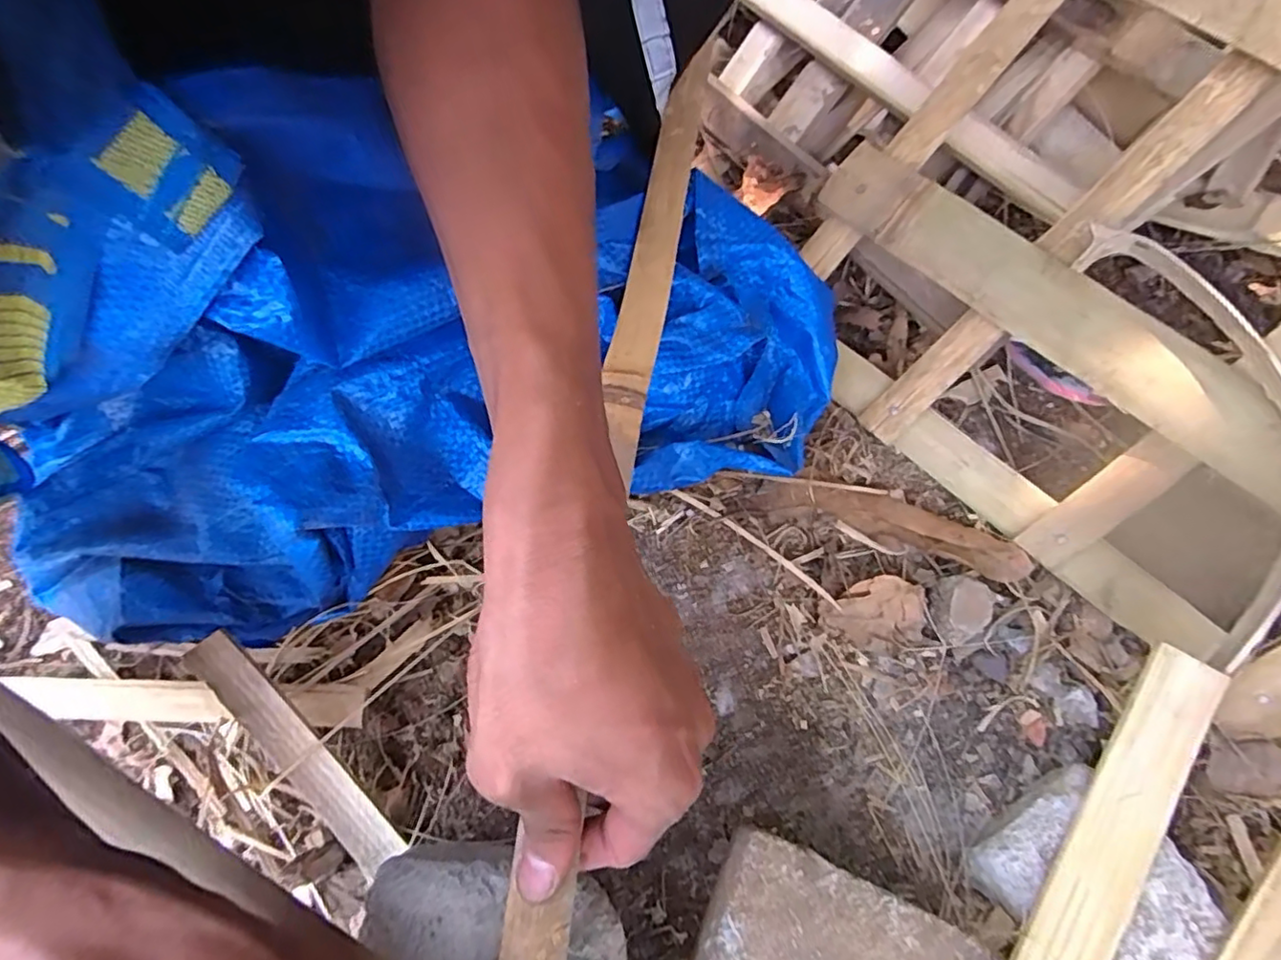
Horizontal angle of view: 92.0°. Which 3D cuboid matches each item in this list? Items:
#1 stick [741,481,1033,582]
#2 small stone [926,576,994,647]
[{"bbox_3d":[0.143,0.023,0.364,0.156,0.010,0.031,16,68,7],"label":"stick"},{"bbox_3d":[0.174,0.070,0.337,0.026,0.022,0.032,-15,68,-6],"label":"small stone"}]

